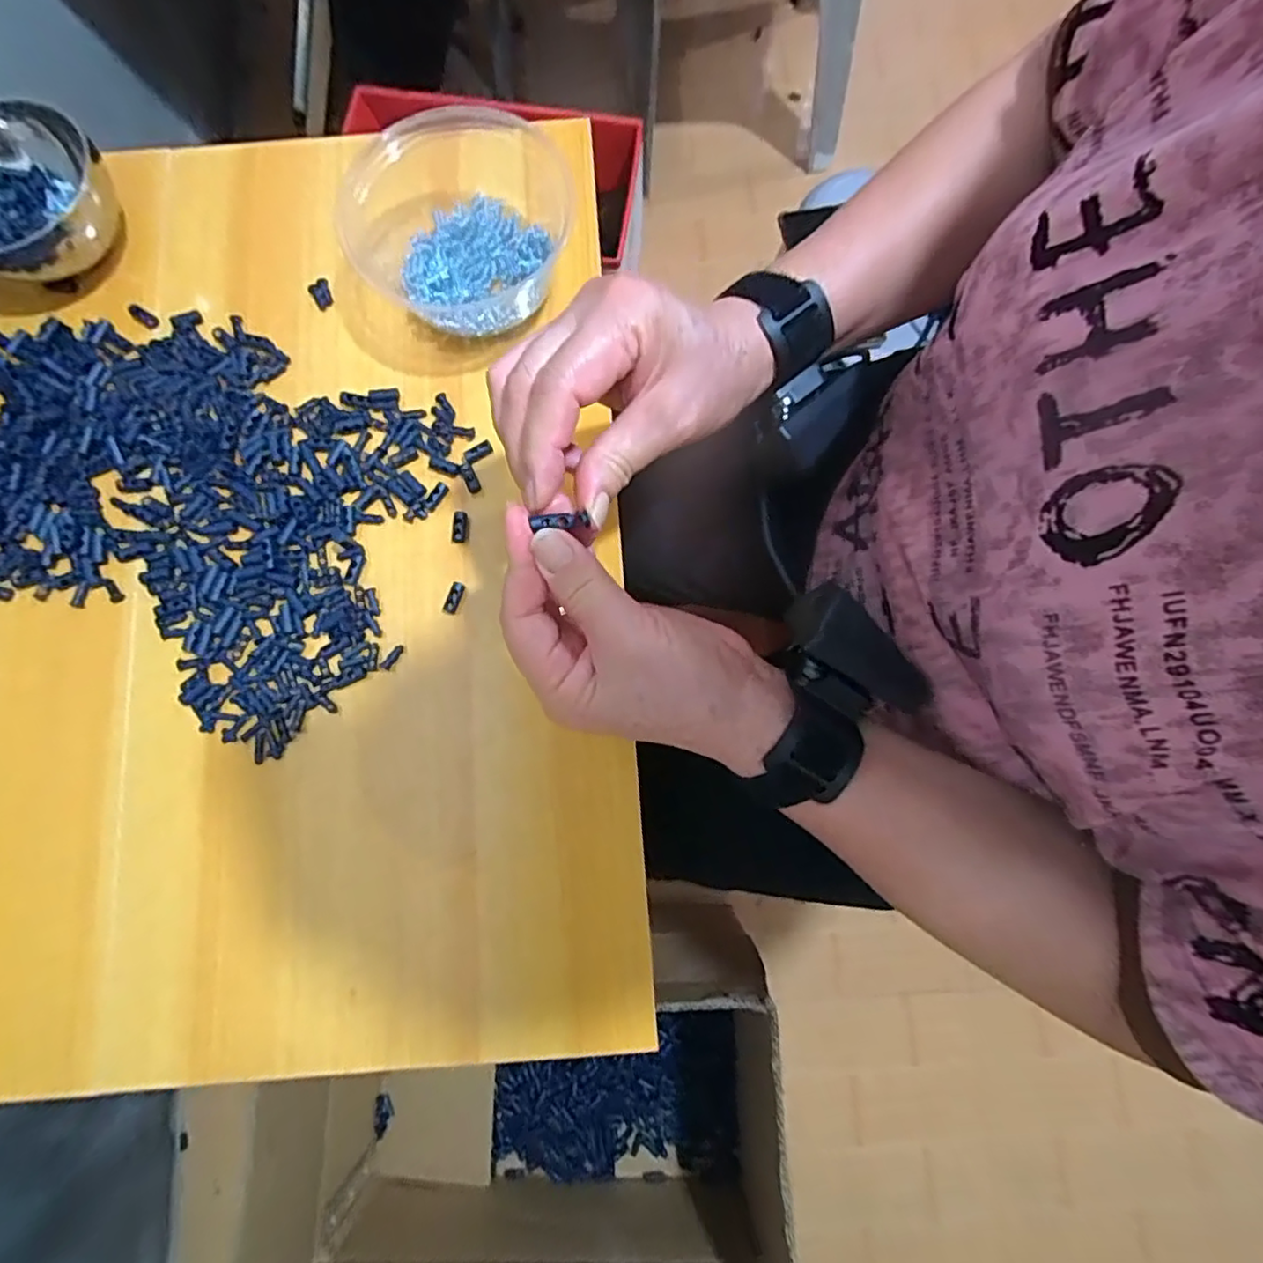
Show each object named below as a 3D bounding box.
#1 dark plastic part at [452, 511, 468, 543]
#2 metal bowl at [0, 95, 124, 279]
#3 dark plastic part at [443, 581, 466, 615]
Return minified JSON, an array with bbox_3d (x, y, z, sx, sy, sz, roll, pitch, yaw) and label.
[{"bbox_3d":[-0.106,-0.065,0.386,0.009,0.004,0.020,3,79,0],"label":"dark plastic part"},{"bbox_3d":[-0.386,-0.276,0.400,0.110,0.061,0.110,0,79,0],"label":"metal bowl"},{"bbox_3d":[-0.107,-0.021,0.376,0.009,0.004,0.020,20,79,4],"label":"dark plastic part"}]

